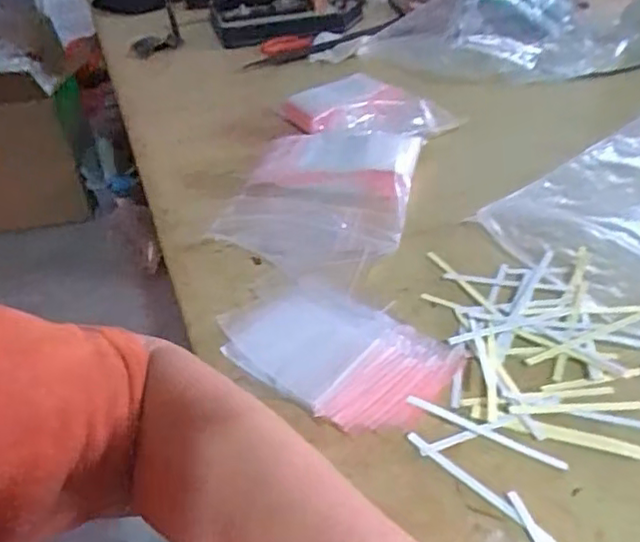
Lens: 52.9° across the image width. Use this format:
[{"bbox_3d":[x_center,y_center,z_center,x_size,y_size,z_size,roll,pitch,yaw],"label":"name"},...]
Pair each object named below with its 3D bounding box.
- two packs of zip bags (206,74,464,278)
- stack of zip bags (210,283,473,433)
[{"bbox_3d":[0.021,-0.108,0.611,0.168,0.031,0.286,6,39,12],"label":"two packs of zip bags"},{"bbox_3d":[0.010,0.053,0.440,0.154,0.011,0.102,26,47,32],"label":"stack of zip bags"}]

